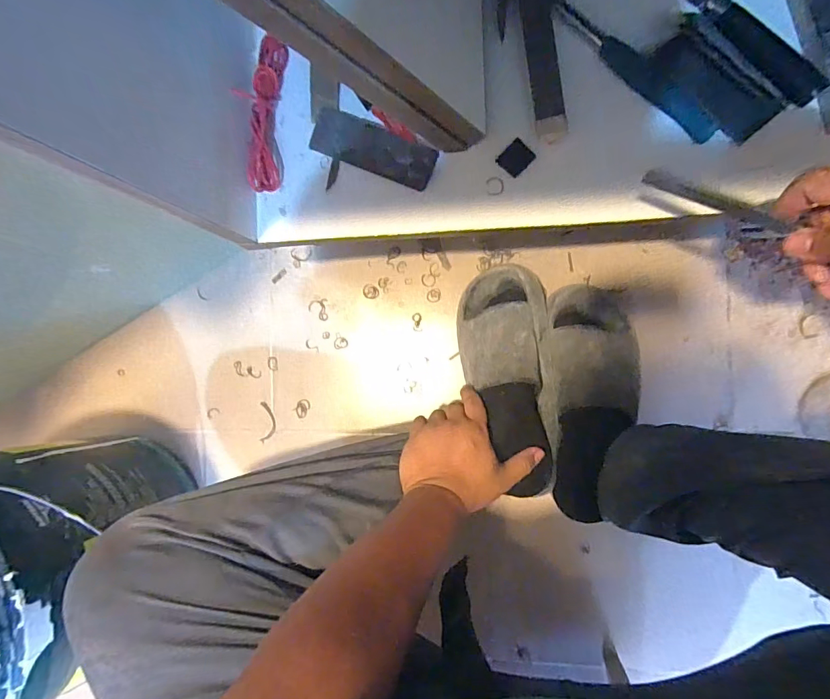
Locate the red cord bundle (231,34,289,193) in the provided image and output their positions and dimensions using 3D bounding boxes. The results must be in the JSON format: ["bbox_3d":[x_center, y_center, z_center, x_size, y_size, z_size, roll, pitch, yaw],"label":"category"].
[{"bbox_3d":[-0.153,-0.240,0.462,0.032,0.030,0.152,2,90,8],"label":"red cord bundle"}]

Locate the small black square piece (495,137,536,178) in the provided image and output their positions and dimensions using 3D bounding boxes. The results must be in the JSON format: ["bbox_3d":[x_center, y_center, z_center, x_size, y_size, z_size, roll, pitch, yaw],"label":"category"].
[{"bbox_3d":[0.098,-0.185,0.441,0.026,0.004,0.030,44,105,-1],"label":"small black square piece"}]

